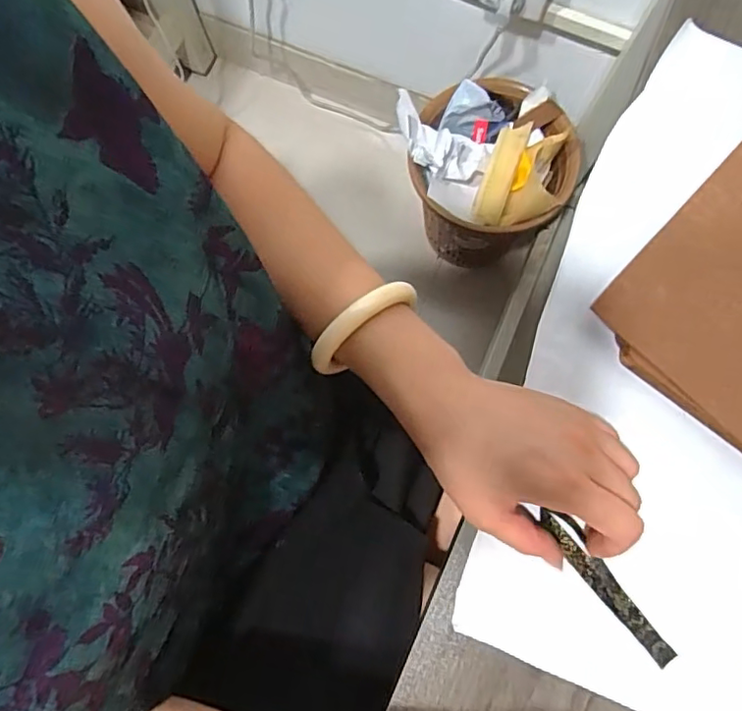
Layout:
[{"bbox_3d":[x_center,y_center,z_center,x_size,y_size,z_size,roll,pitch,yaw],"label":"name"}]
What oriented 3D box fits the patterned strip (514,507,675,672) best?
[{"bbox_3d":[0.142,0.140,0.344,0.016,0.006,0.104,-39,76,10],"label":"patterned strip"}]

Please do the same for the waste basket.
[{"bbox_3d":[0.181,-0.294,0.963,0.268,0.269,0.240,33,82,6],"label":"waste basket"}]

